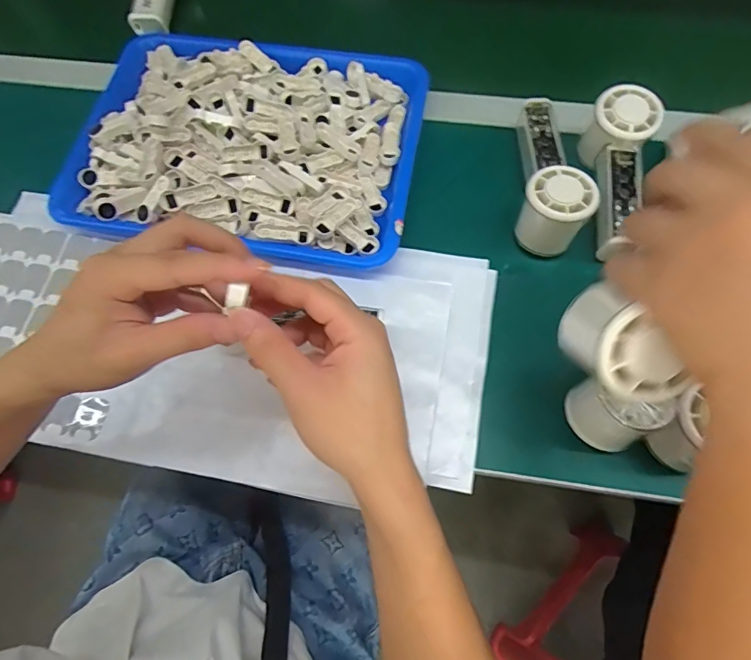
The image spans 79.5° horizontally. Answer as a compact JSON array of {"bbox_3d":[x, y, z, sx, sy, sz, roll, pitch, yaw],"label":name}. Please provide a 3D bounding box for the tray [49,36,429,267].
[{"bbox_3d":[-0.130,-0.187,0.460,0.339,0.054,0.250,8,67,6],"label":"tray"}]

